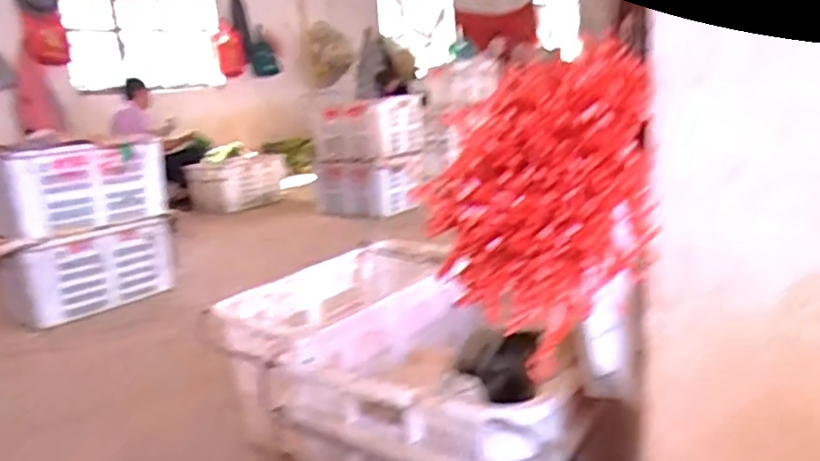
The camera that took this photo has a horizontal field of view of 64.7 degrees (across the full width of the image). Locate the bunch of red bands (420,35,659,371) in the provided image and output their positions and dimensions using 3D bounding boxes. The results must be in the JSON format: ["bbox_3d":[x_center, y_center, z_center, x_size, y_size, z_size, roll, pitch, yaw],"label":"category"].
[{"bbox_3d":[0.115,-0.028,0.571,0.173,0.230,0.144,3,15,29],"label":"bunch of red bands"}]

